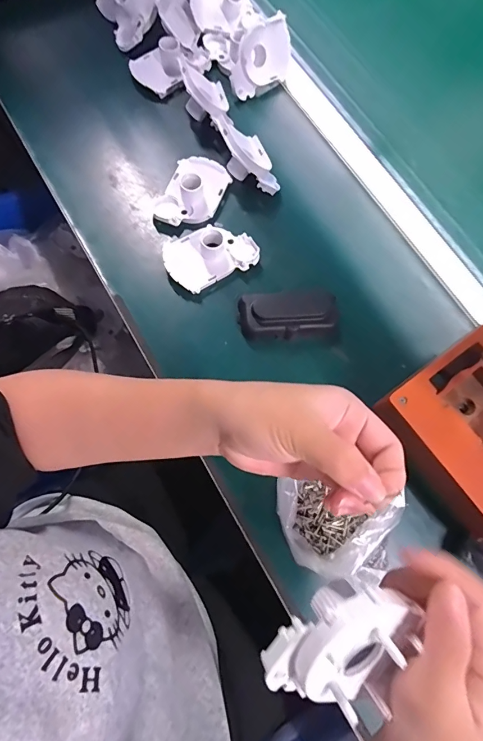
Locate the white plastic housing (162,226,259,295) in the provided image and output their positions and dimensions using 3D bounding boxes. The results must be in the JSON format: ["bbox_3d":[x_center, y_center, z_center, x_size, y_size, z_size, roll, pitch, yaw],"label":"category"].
[{"bbox_3d":[-0.035,-0.134,0.444,0.101,0.026,0.065,-28,77,-12],"label":"white plastic housing"}]

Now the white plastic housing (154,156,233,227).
[{"bbox_3d":[-0.058,-0.217,0.465,0.067,0.032,0.099,24,73,3],"label":"white plastic housing"}]

